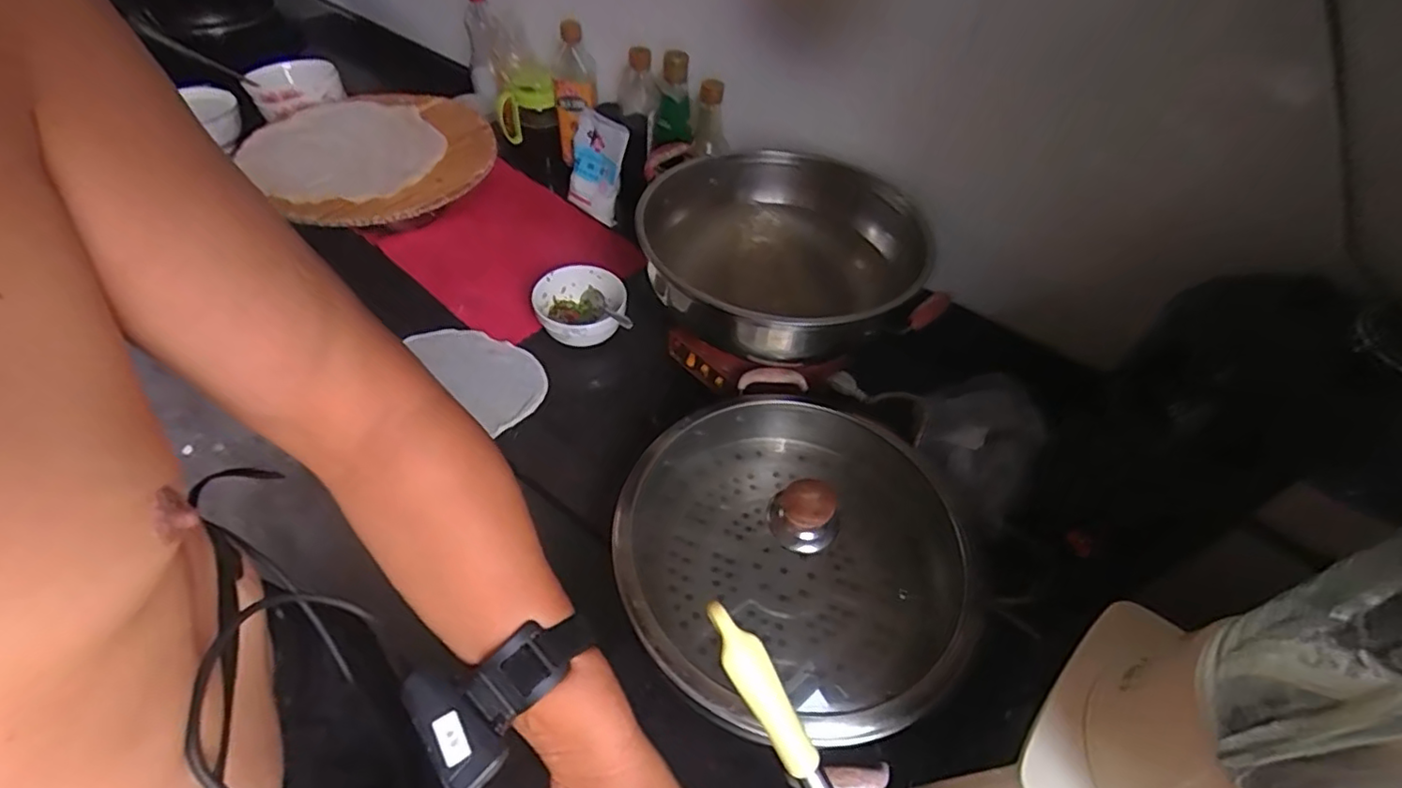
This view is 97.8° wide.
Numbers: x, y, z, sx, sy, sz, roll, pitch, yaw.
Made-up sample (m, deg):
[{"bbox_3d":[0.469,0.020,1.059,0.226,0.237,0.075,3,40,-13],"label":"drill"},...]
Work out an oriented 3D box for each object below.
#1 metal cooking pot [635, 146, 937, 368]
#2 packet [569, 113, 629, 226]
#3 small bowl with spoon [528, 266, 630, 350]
[{"bbox_3d":[0.087,-0.162,0.715,0.306,0.103,0.271,30,55,19],"label":"metal cooking pot"},{"bbox_3d":[-0.157,-0.340,0.919,0.092,0.149,0.012,29,38,13],"label":"packet"},{"bbox_3d":[-0.156,-0.108,0.796,0.117,0.074,0.138,-7,52,-9],"label":"small bowl with spoon"}]

